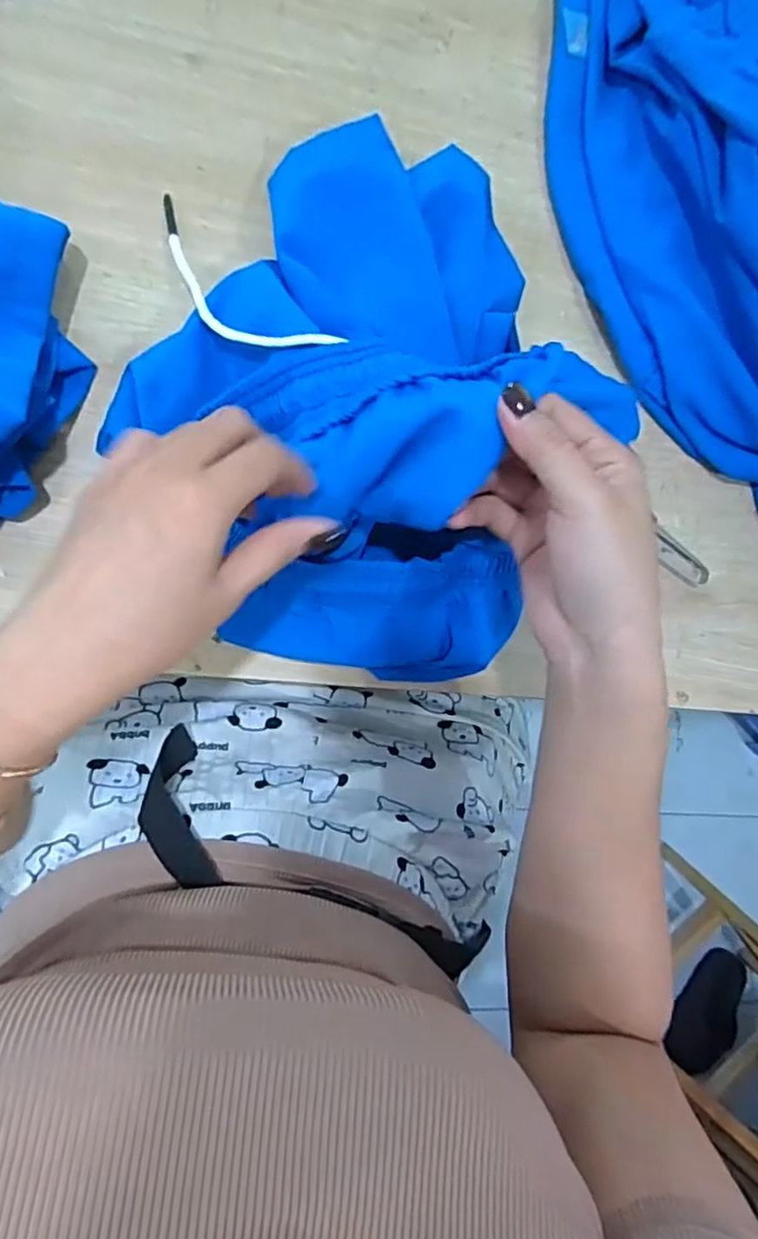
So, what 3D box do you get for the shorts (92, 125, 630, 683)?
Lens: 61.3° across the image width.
[{"bbox_3d":[-0.024,-0.122,0.329,0.218,0.128,0.305,3,94,-8],"label":"shorts"}]

